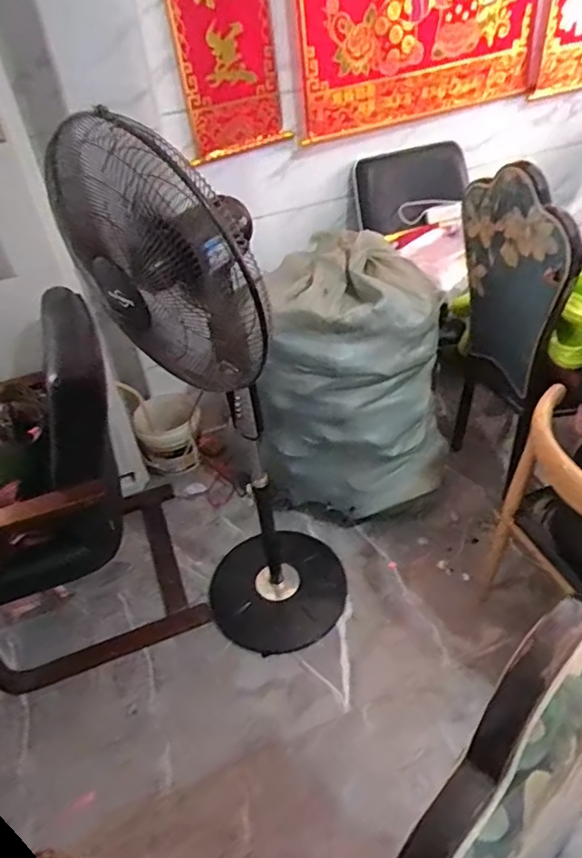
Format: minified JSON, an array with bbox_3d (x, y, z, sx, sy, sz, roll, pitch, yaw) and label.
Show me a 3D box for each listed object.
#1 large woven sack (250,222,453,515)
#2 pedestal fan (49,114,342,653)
[{"bbox_3d":[0.153,-0.155,1.816,0.599,0.804,0.440,-12,39,-6],"label":"large woven sack"},{"bbox_3d":[-0.140,0.026,1.356,0.454,1.401,0.456,10,42,20],"label":"pedestal fan"}]

